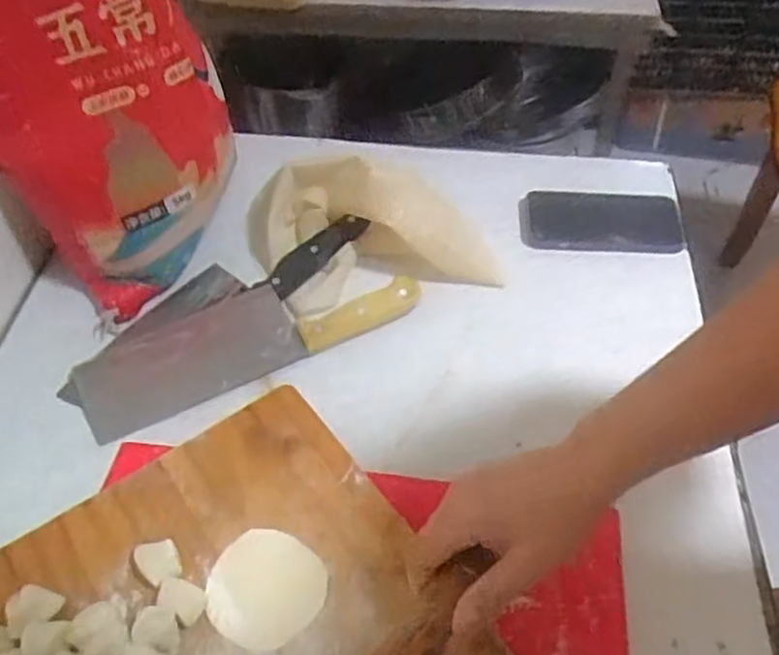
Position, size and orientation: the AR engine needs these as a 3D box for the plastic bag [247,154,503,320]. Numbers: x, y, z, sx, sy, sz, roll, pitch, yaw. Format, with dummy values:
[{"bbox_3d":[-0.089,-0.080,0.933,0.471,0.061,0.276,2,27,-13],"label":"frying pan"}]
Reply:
[{"bbox_3d":[-0.017,-0.092,0.668,0.222,0.076,0.129,-5,48,-6],"label":"plastic bag"}]

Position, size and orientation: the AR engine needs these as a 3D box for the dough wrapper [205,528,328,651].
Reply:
[{"bbox_3d":[-0.080,0.165,0.473,0.070,0.005,0.070,1,48,-1],"label":"dough wrapper"}]

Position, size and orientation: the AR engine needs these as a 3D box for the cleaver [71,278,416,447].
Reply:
[{"bbox_3d":[-0.117,0.003,0.628,0.284,0.019,0.084,-22,52,-19],"label":"cleaver"}]

